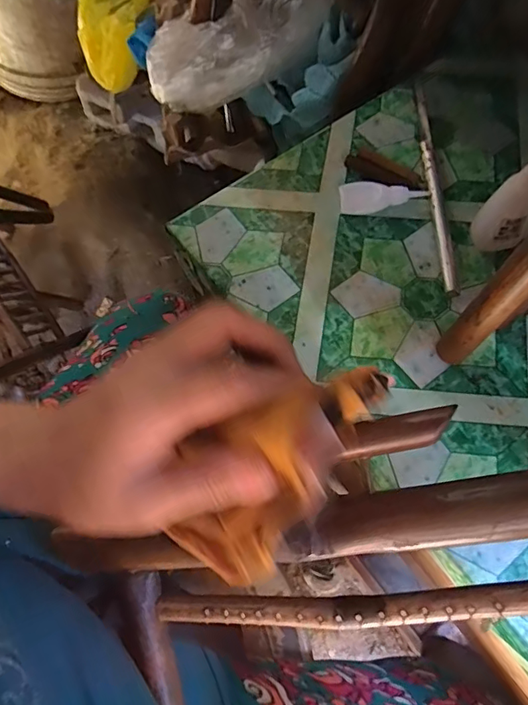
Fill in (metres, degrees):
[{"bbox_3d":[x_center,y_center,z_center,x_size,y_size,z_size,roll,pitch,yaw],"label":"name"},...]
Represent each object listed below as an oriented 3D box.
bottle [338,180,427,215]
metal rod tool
[{"bbox_3d":[0.107,-0.143,0.438,0.077,0.011,0.031,-7,68,-2],"label":"bottle"},{"bbox_3d":[0.154,-0.156,0.445,0.013,0.012,0.233,-2,68,1],"label":"metal rod tool"}]

